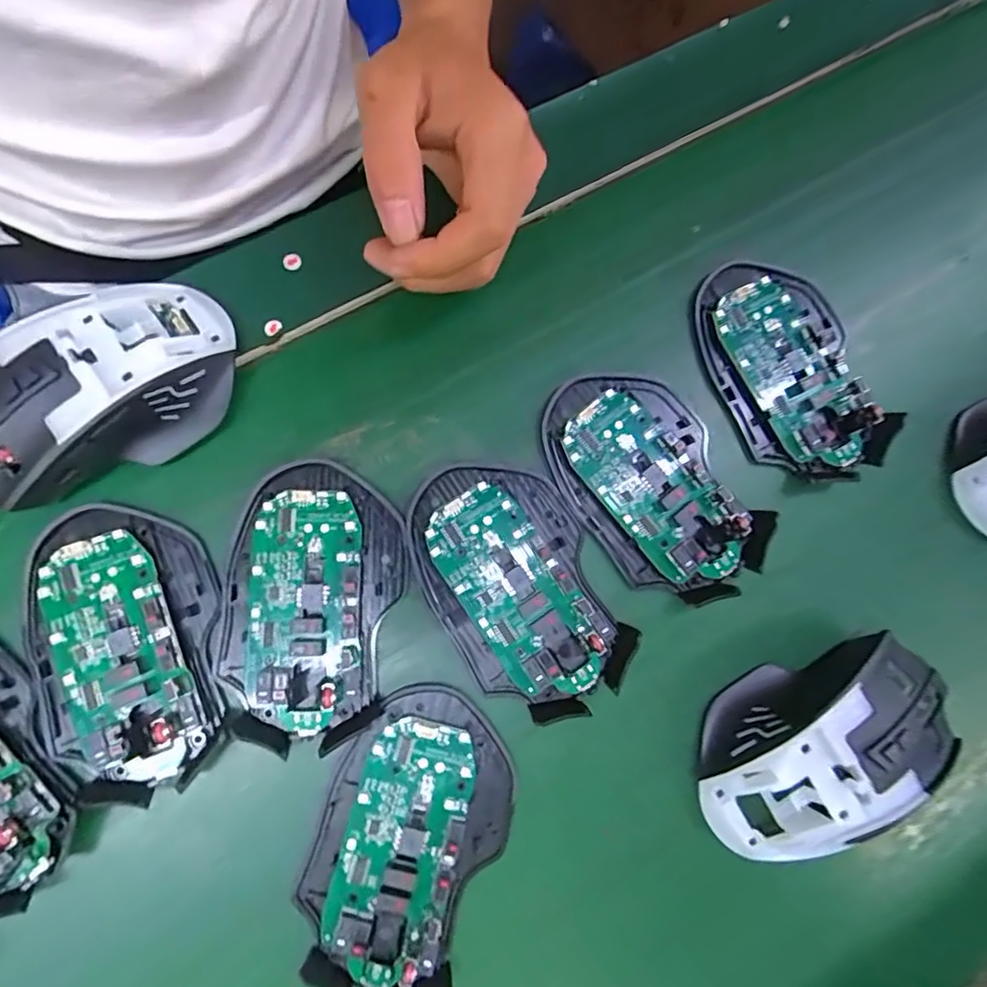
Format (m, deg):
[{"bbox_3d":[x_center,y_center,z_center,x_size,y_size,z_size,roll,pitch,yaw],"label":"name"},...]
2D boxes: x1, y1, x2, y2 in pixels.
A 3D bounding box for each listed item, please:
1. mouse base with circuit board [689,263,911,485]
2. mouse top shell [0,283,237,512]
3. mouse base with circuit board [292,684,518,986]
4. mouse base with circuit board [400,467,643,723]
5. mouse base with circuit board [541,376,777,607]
[{"bbox_3d":[0.142,-0.061,0.278,0.065,0.020,0.112,-18,75,-7],"label":"mouse base with circuit board"},{"bbox_3d":[-0.161,-0.040,0.233,0.116,0.041,0.058,-37,82,-10],"label":"mouse top shell"},{"bbox_3d":[-0.035,0.141,0.232,0.071,0.015,0.114,23,74,5],"label":"mouse base with circuit board"},{"bbox_3d":[0.011,0.040,0.252,0.070,0.019,0.112,-27,76,-9],"label":"mouse base with circuit board"},{"bbox_3d":[0.073,-0.005,0.263,0.072,0.020,0.113,-29,76,-10],"label":"mouse base with circuit board"}]

